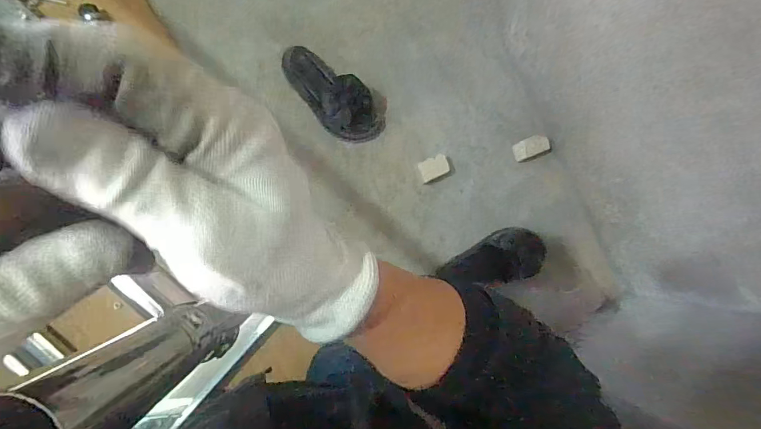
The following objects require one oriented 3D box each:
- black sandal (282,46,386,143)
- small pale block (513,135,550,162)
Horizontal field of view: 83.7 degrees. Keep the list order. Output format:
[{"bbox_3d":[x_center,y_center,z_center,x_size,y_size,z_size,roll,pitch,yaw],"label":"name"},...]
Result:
[{"bbox_3d":[-0.104,-0.246,0.865,0.248,0.083,0.105,44,81,-2],"label":"black sandal"},{"bbox_3d":[0.329,-0.146,0.925,0.072,0.045,0.040,-20,87,-9],"label":"small pale block"}]

